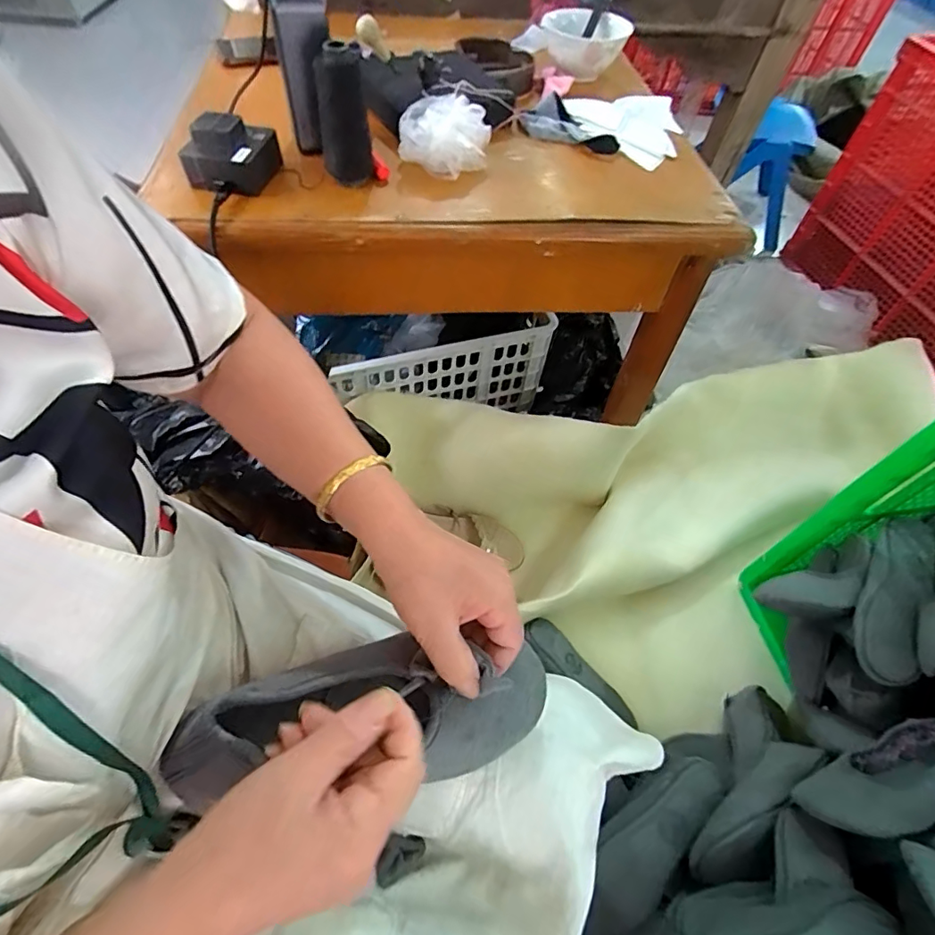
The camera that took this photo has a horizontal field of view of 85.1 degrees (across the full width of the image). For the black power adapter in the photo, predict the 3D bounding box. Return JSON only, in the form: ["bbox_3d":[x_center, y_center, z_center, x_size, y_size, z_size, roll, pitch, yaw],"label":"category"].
[{"bbox_3d":[-0.230,-0.307,0.499,0.077,0.043,0.075,5,55,-1],"label":"black power adapter"}]

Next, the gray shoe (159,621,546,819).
[{"bbox_3d":[-0.066,0.152,0.329,0.237,0.063,0.088,-1,55,-11],"label":"gray shoe"}]

